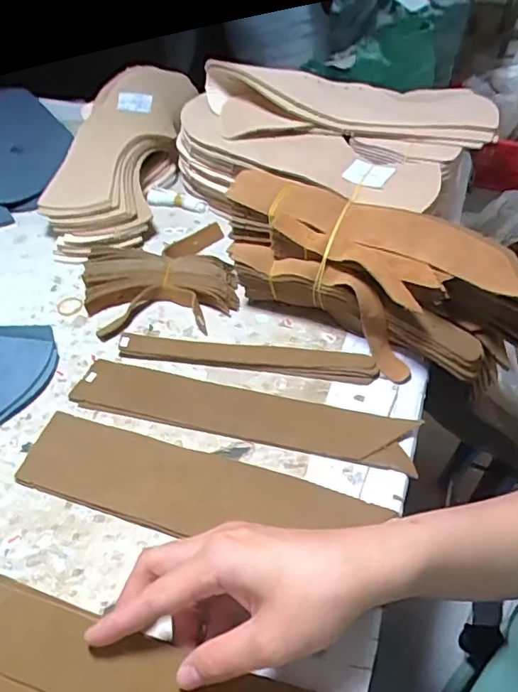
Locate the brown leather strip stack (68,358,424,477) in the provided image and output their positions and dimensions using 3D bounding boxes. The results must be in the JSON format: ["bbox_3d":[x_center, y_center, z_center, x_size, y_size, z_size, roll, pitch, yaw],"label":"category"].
[{"bbox_3d":[-0.016,0.043,0.387,0.238,0.004,0.043,9,47,12],"label":"brown leather strip stack"}]

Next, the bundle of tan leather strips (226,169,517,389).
[{"bbox_3d":[0.079,-0.052,0.413,0.237,0.081,0.088,25,56,24],"label":"bundle of tan leather strips"}]

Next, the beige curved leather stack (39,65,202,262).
[{"bbox_3d":[-0.133,-0.207,0.570,0.101,0.069,0.278,6,47,9],"label":"beige curved leather stack"}]

